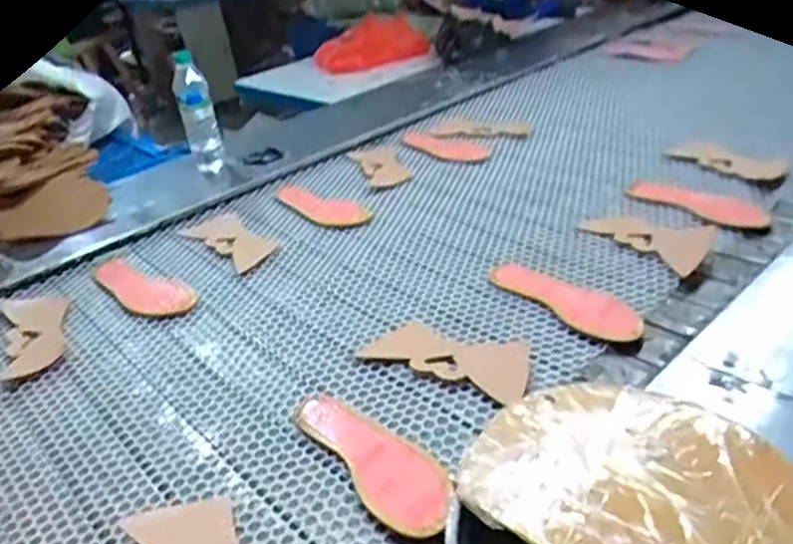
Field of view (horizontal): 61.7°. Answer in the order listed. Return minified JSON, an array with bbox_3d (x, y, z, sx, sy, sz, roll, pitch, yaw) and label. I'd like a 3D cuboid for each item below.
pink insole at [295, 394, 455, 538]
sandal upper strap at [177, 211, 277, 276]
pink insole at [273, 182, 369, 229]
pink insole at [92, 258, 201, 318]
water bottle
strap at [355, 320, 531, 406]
[{"bbox_3d":[-0.031,0.182,0.658,0.236,0.017,0.083,18,40,43],"label":"pink insole"},{"bbox_3d":[-0.273,-0.054,1.114,0.097,0.008,0.206,-27,39,-36],"label":"sandal upper strap"},{"bbox_3d":[-0.135,-0.125,1.198,0.081,0.009,0.234,-30,38,-33],"label":"pink insole"},{"bbox_3d":[-0.390,0.020,1.004,0.215,0.024,0.081,19,39,36],"label":"pink insole"},{"bbox_3d":[-0.386,-0.298,1.303,0.064,0.239,0.070,-15,32,-13],"label":"water bottle"},{"bbox_3d":[0.070,0.093,0.789,0.204,0.016,0.108,17,38,34],"label":"strap"}]

